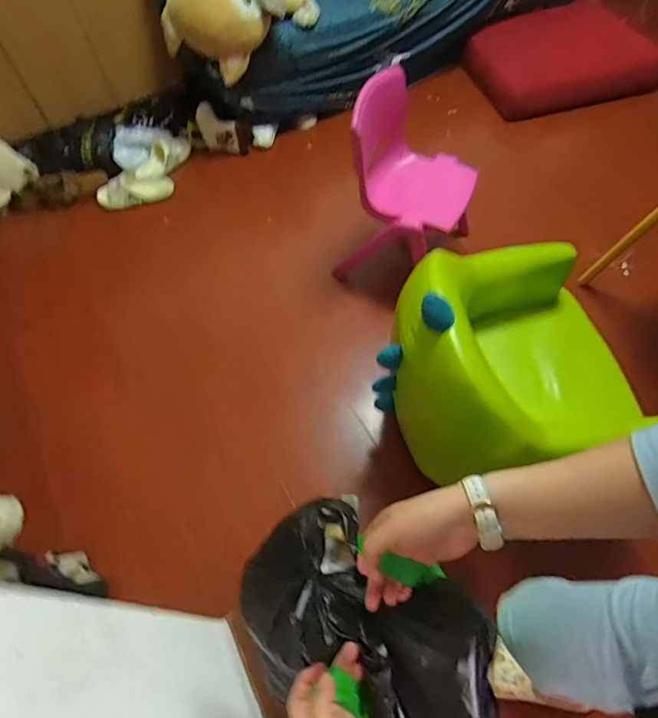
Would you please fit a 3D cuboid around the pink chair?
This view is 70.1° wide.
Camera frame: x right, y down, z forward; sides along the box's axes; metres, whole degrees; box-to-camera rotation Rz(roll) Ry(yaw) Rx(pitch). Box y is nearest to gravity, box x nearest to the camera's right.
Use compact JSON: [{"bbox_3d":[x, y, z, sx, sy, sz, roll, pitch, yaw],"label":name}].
[{"bbox_3d":[0.241,-0.518,1.403,0.393,0.549,0.332,12,60,10],"label":"pink chair"}]

